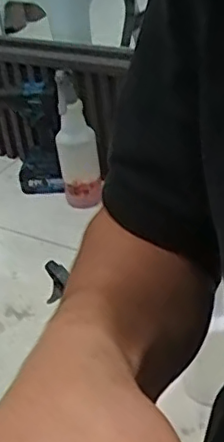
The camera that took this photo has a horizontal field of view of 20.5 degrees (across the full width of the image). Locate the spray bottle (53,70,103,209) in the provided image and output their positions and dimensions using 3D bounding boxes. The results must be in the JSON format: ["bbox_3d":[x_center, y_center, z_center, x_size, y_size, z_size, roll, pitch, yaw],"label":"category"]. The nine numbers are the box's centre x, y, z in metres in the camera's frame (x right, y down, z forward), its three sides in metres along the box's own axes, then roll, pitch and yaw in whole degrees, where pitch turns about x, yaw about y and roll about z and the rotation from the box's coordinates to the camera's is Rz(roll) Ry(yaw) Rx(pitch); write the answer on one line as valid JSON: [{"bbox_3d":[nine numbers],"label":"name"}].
[{"bbox_3d":[-0.073,-0.170,1.281,0.085,0.302,0.069,-10,35,-4],"label":"spray bottle"}]

